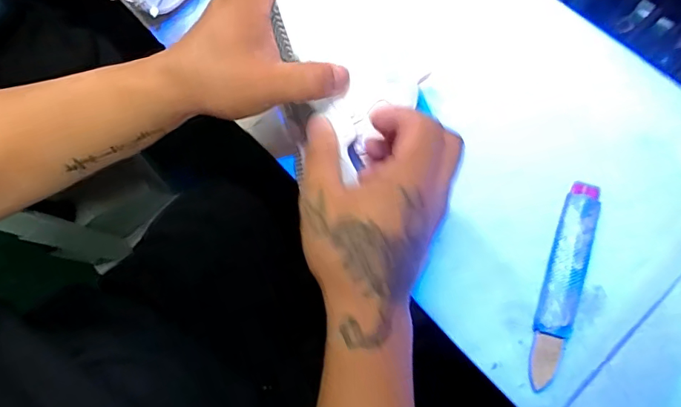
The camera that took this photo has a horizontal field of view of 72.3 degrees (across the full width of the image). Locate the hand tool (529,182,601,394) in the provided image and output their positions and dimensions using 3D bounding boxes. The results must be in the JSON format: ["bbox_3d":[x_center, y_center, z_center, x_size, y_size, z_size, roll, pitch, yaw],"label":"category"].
[{"bbox_3d":[0.174,0.059,0.362,0.026,0.017,0.163,19,78,11],"label":"hand tool"}]

